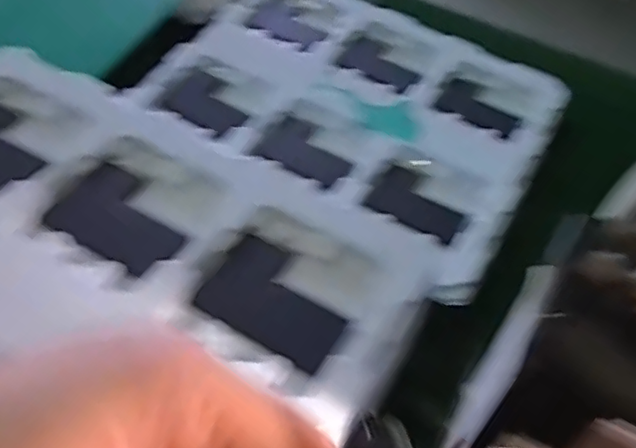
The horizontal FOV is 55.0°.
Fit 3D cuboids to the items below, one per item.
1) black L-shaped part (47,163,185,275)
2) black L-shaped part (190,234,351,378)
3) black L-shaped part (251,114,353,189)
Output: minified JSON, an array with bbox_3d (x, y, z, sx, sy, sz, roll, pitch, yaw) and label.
[{"bbox_3d":[-0.105,-0.004,0.333,0.076,0.008,0.053,28,52,18],"label":"black L-shaped part"},{"bbox_3d":[-0.020,0.039,0.315,0.070,0.013,0.054,23,51,14],"label":"black L-shaped part"},{"bbox_3d":[-0.007,-0.060,0.491,0.074,0.010,0.066,25,52,16],"label":"black L-shaped part"}]

